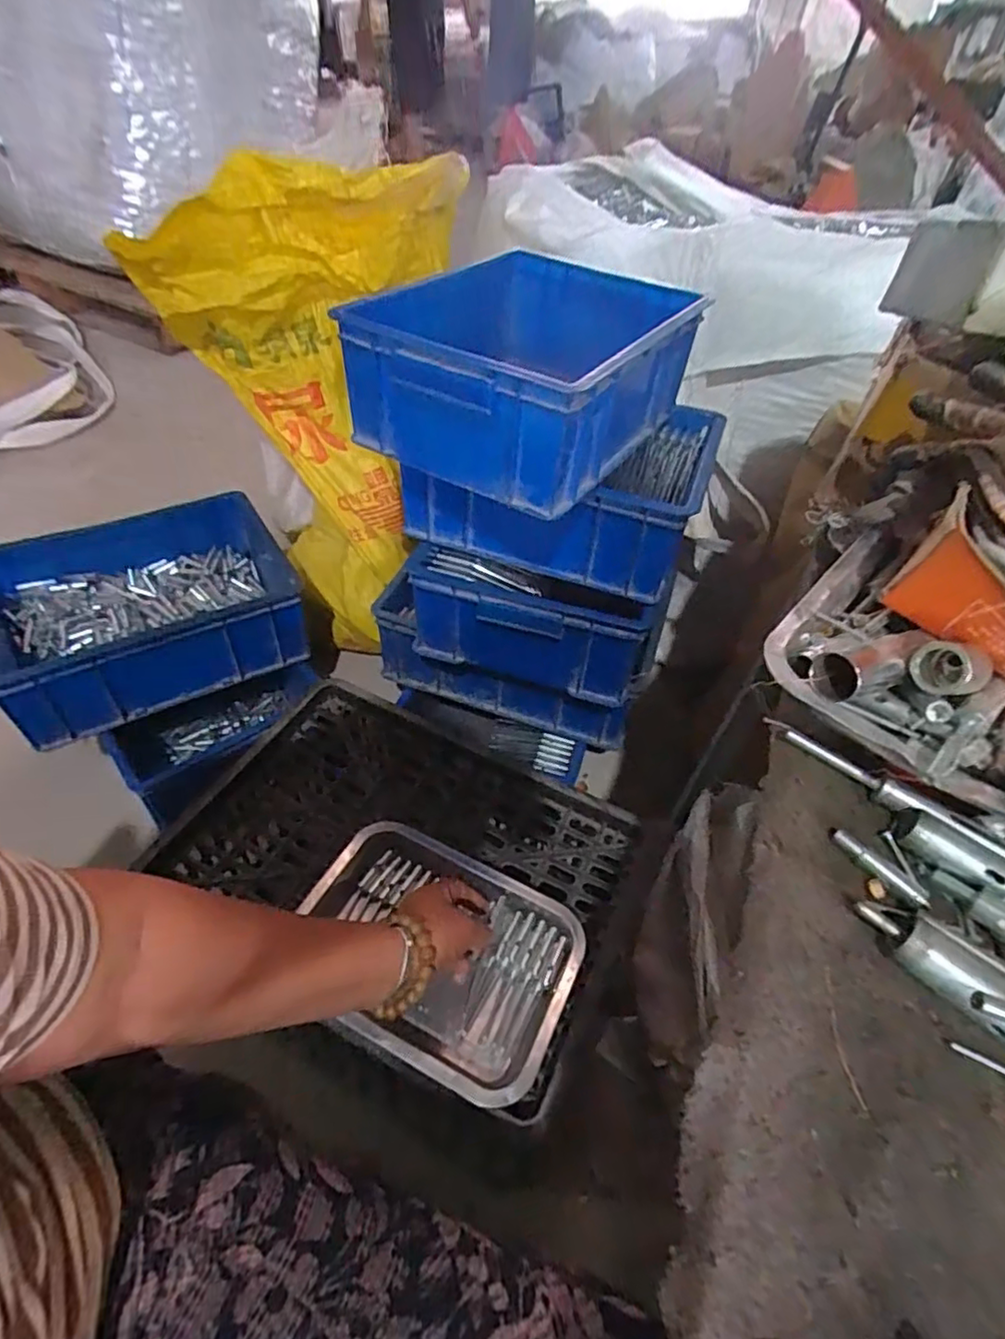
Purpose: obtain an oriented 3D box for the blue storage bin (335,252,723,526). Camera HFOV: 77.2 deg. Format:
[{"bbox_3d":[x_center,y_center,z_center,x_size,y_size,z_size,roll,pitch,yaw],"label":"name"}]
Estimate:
[{"bbox_3d":[0.025,-0.314,0.659,0.256,0.125,0.325,27,49,19],"label":"blue storage bin"}]

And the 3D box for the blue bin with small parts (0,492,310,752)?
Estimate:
[{"bbox_3d":[-0.536,-0.095,0.964,0.430,0.142,0.316,-19,51,-23],"label":"blue bin with small parts"}]

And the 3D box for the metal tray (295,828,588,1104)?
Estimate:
[{"bbox_3d":[-0.064,0.267,0.606,0.260,0.041,0.196,21,48,14],"label":"metal tray"}]

